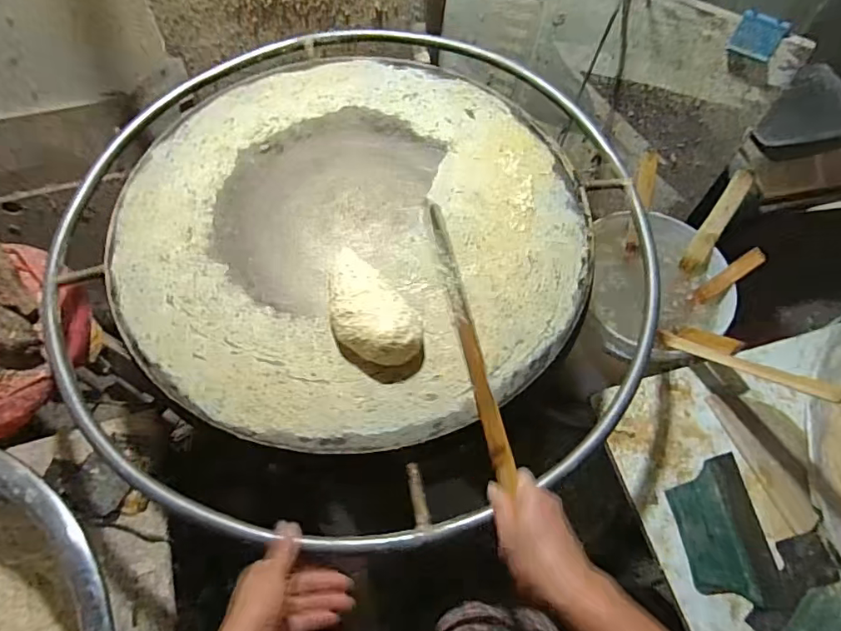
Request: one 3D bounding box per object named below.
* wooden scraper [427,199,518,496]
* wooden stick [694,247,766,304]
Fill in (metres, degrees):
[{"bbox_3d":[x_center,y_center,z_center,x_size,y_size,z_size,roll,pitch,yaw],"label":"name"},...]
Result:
[{"bbox_3d":[0.052,0.008,0.616,0.018,0.029,0.370,-8,61,-8],"label":"wooden scraper"},{"bbox_3d":[0.536,-0.068,0.900,0.016,0.127,0.030,-6,59,-42],"label":"wooden stick"}]

